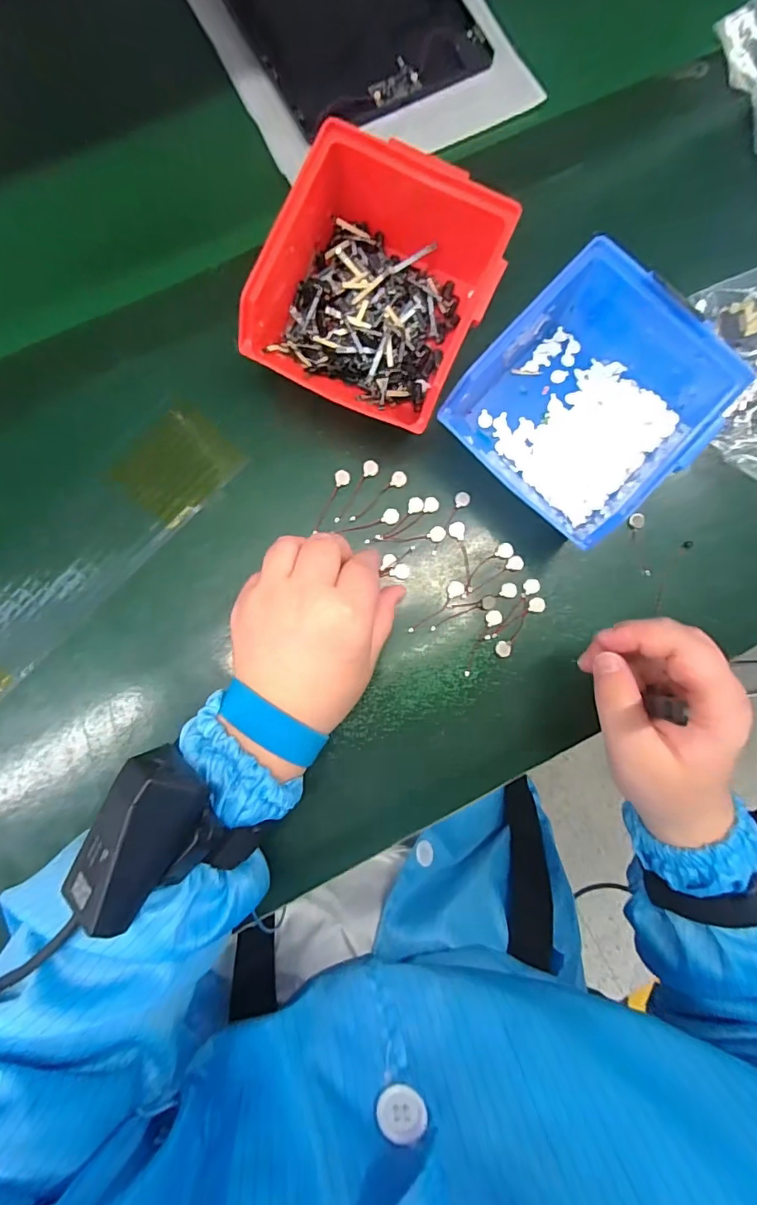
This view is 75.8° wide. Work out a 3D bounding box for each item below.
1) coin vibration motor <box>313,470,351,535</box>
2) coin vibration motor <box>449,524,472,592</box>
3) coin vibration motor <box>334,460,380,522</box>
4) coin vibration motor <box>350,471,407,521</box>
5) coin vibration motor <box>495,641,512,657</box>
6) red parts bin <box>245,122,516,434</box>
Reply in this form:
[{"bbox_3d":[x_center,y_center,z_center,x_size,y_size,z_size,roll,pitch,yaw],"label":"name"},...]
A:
[{"bbox_3d":[-0.032,-0.067,0.317,0.010,0.004,0.045,29,86,0],"label":"coin vibration motor"},{"bbox_3d":[0.054,-0.030,0.318,0.010,0.004,0.046,-6,86,-2],"label":"coin vibration motor"},{"bbox_3d":[-0.014,-0.072,0.318,0.010,0.004,0.047,27,86,0],"label":"coin vibration motor"},{"bbox_3d":[-0.001,-0.070,0.318,0.047,0.004,0.010,-38,88,-4],"label":"coin vibration motor"},{"bbox_3d":[0.082,0.030,0.315,0.010,0.004,0.011,-1,86,-2],"label":"coin vibration motor"},{"bbox_3d":[-0.001,-0.188,0.296,0.128,0.066,0.144,20,86,0],"label":"red parts bin"}]

